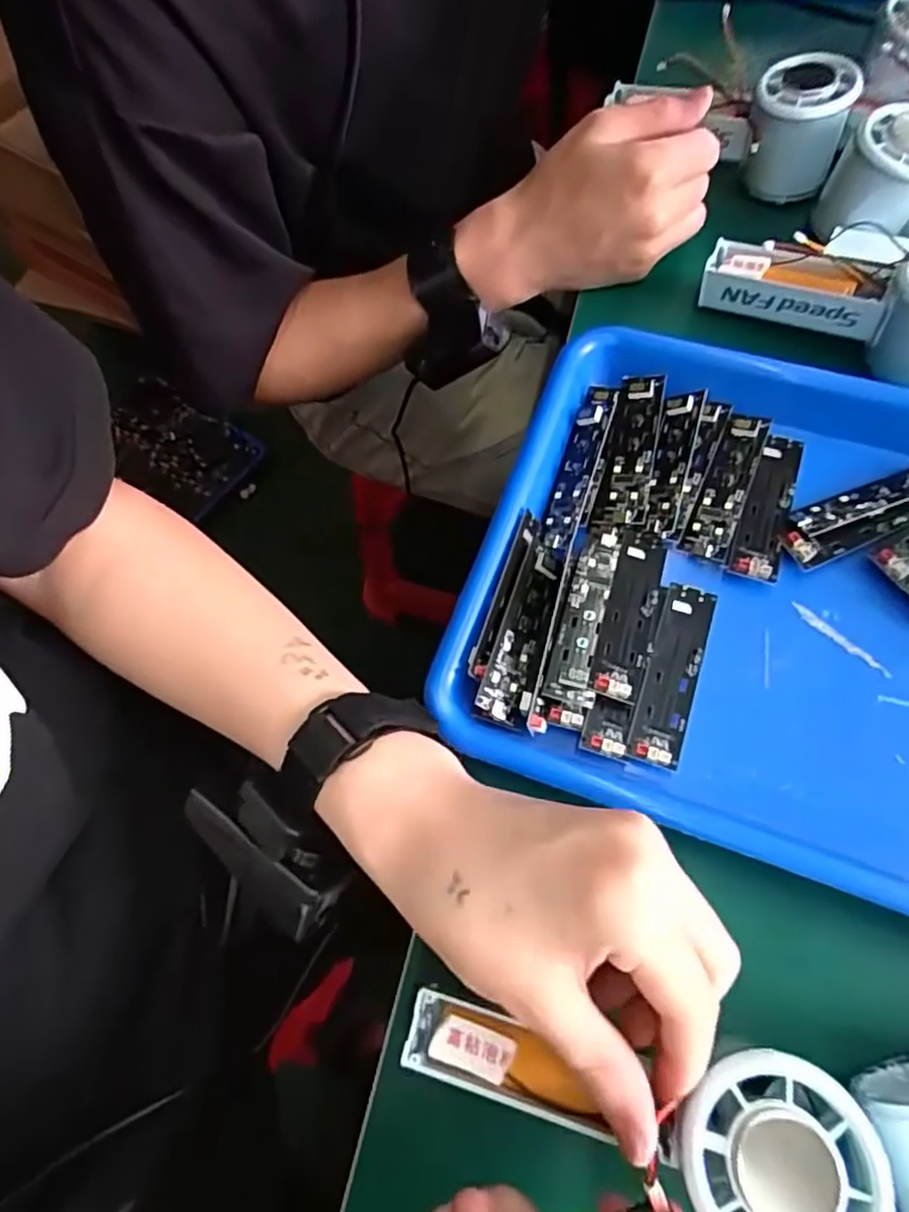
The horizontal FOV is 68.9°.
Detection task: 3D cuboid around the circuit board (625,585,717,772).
[{"bbox_3d":[0.102,0.030,0.310,0.024,0.005,0.092,18,69,10],"label":"circuit board"}]

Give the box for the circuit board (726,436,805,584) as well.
[{"bbox_3d":[0.162,-0.053,0.342,0.023,0.006,0.090,18,69,10],"label":"circuit board"}]

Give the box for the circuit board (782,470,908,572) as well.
[{"bbox_3d":[0.210,-0.049,0.334,0.097,0.010,0.030,-22,68,-7],"label":"circuit board"}]

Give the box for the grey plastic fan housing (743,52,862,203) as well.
[{"bbox_3d":[0.212,-0.299,0.417,0.058,0.062,0.055,25,70,12],"label":"grey plastic fan housing"}]

